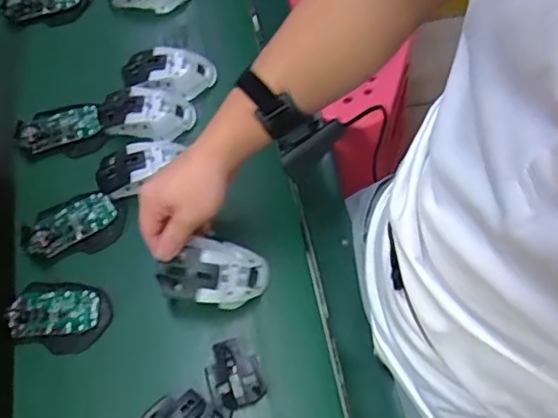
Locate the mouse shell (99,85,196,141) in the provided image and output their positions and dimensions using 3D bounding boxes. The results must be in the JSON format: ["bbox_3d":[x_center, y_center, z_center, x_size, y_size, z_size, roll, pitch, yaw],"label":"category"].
[{"bbox_3d":[-0.165,-0.118,0.713,0.120,0.035,0.065,-2,66,2],"label":"mouse shell"}]

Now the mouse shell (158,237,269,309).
[{"bbox_3d":[-0.062,0.067,0.599,0.109,0.034,0.064,20,72,-25],"label":"mouse shell"}]

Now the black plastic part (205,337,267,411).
[{"bbox_3d":[-0.046,0.166,0.587,0.052,0.016,0.065,-17,67,-5],"label":"black plastic part"}]

